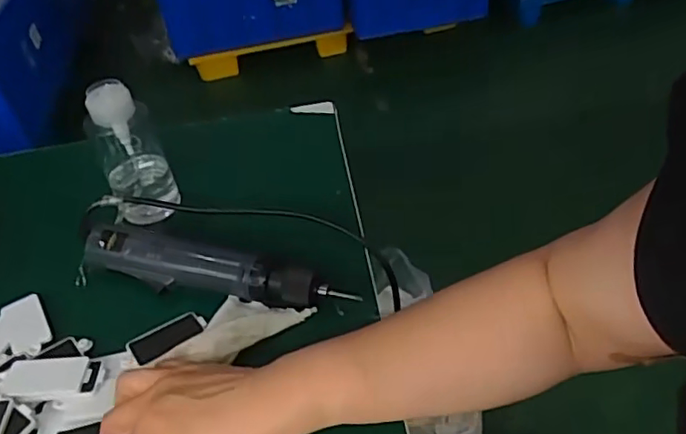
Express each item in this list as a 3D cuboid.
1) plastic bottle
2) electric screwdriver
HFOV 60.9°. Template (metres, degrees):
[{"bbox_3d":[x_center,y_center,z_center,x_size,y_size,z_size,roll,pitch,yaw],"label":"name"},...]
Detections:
[{"bbox_3d":[-0.215,-0.066,0.591,0.060,0.153,0.069,-24,43,-15],"label":"plastic bottle"},{"bbox_3d":[-0.114,0.046,0.513,0.259,0.035,0.045,6,44,18],"label":"electric screwdriver"}]

